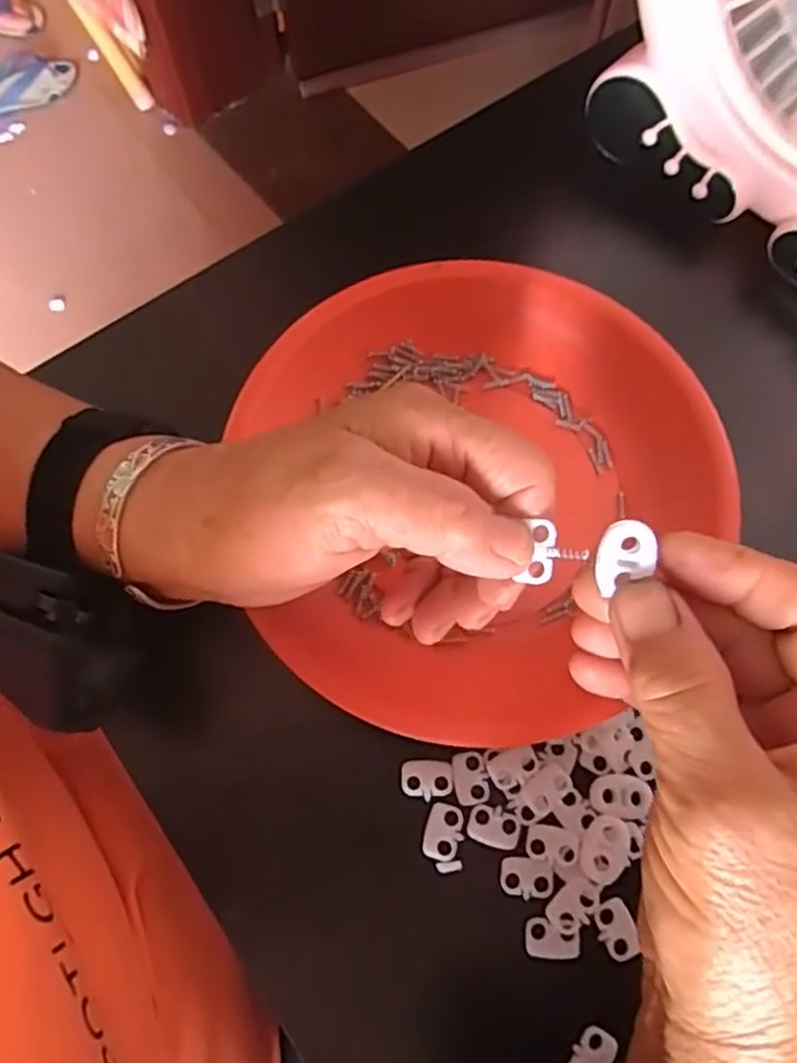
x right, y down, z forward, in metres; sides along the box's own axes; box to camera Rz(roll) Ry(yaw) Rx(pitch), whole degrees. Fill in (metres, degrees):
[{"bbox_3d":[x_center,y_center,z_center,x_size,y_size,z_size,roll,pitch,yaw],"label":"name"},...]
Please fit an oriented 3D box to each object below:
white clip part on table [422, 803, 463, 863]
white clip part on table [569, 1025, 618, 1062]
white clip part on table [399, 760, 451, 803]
[{"bbox_3d":[0.016,0.109,0.252,0.013,0.004,0.019,11,73,3],"label":"white clip part on table"},{"bbox_3d":[0.064,0.174,0.231,0.012,0.004,0.019,28,74,8],"label":"white clip part on table"},{"bbox_3d":[0.010,0.092,0.259,0.018,0.004,0.014,1,72,0],"label":"white clip part on table"}]

